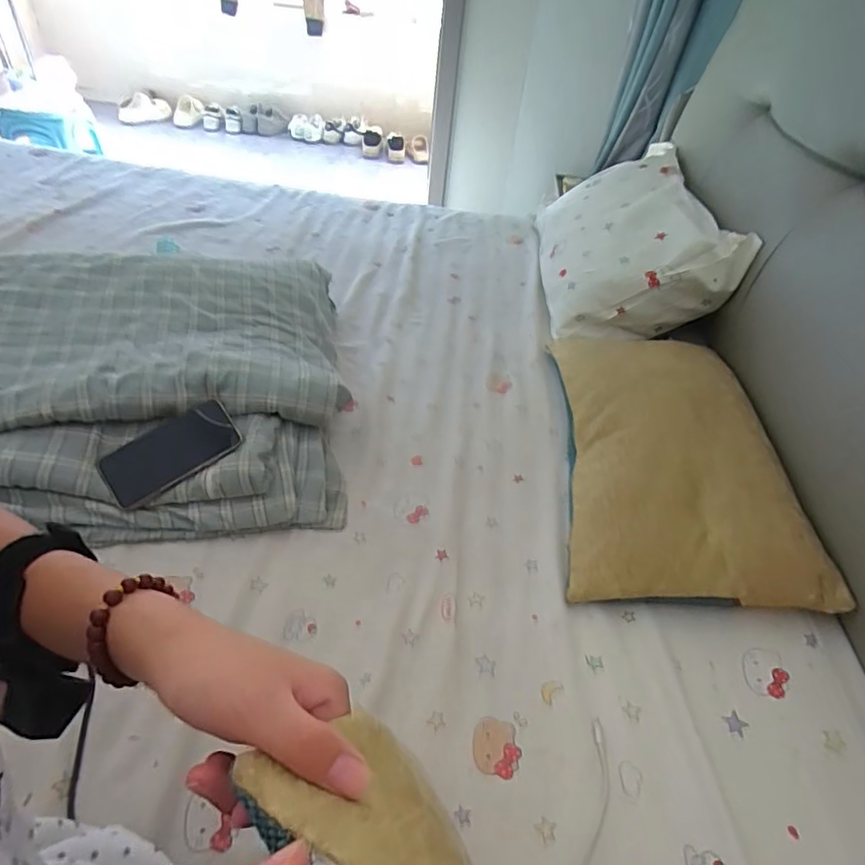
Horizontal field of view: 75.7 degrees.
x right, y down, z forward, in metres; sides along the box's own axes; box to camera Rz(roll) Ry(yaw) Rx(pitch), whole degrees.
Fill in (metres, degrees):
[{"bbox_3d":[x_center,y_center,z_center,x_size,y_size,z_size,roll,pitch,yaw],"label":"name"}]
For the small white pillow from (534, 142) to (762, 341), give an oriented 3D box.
[{"bbox_3d":[0.380,-0.416,1.146,0.347,0.135,0.535,-24,48,24],"label":"small white pillow"}]

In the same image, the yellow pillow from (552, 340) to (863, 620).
[{"bbox_3d":[0.334,0.017,0.816,0.290,0.100,0.496,6,44,0],"label":"yellow pillow"}]

